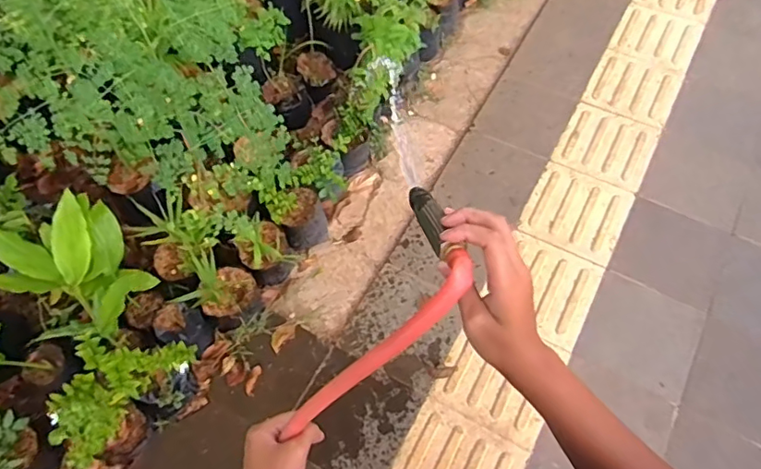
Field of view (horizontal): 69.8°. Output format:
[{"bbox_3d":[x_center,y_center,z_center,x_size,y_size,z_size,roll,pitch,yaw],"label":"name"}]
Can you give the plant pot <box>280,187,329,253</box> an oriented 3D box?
[{"bbox_3d":[-0.237,-0.047,1.684,0.130,0.141,0.140,0,61,1],"label":"plant pot"}]

